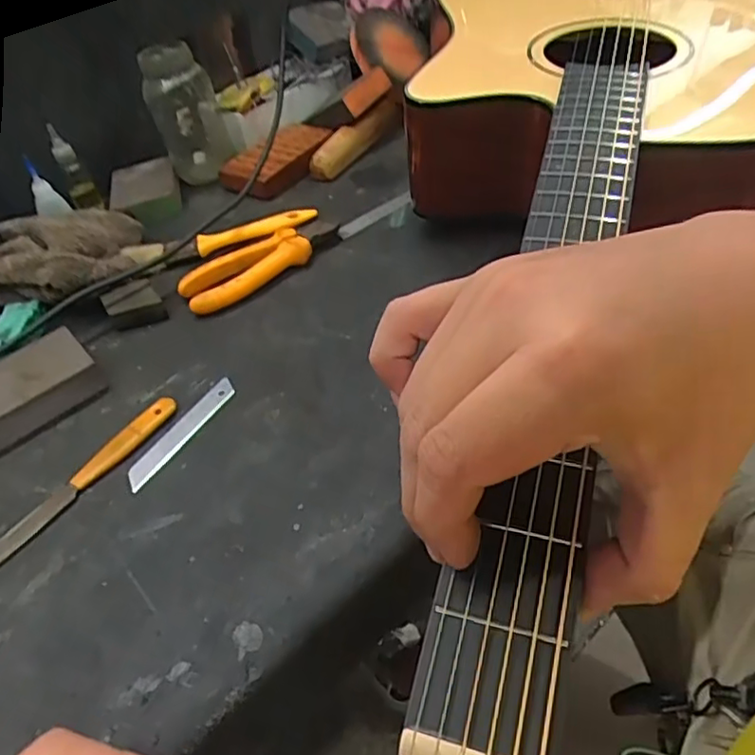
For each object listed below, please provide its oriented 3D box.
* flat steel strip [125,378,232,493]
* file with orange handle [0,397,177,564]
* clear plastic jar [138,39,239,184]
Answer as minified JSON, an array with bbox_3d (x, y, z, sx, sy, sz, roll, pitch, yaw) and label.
[{"bbox_3d":[-0.138,0.037,0.443,0.019,0.004,0.102,22,52,25],"label":"flat steel strip"},{"bbox_3d":[-0.206,0.075,0.411,0.018,0.006,0.185,22,54,31],"label":"file with orange handle"},{"bbox_3d":[-0.209,-0.297,0.693,0.077,0.114,0.068,-20,44,-6],"label":"clear plastic jar"}]

